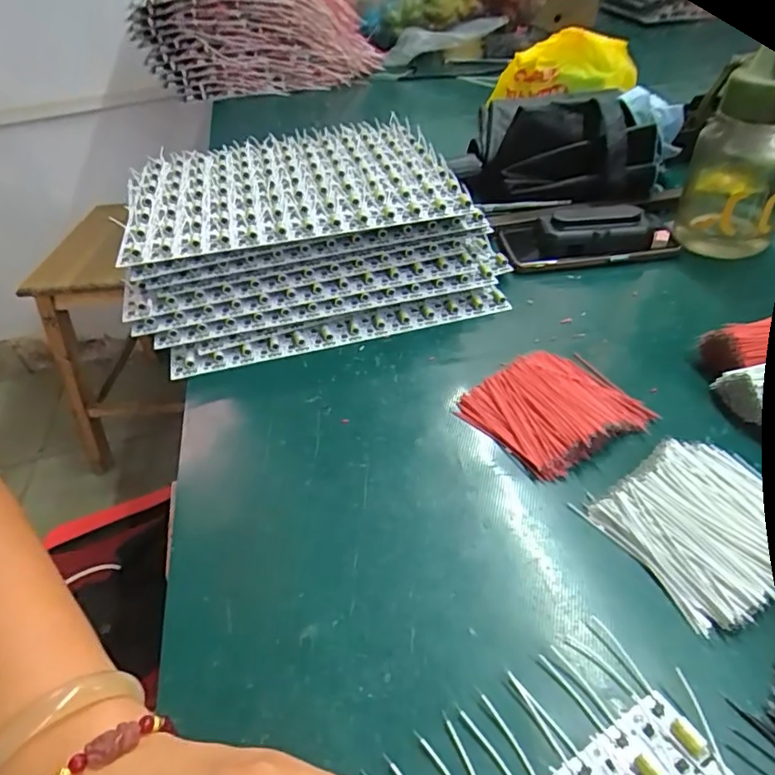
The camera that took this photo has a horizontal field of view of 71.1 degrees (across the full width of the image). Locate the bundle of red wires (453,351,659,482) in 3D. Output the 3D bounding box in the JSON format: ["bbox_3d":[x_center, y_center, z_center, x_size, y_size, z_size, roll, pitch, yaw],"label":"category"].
[{"bbox_3d":[0.116,0.012,0.373,0.107,0.022,0.085,-22,46,-19],"label":"bundle of red wires"}]

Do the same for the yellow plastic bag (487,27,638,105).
[{"bbox_3d":[0.247,-0.445,0.755,0.190,0.074,0.096,4,43,8],"label":"yellow plastic bag"}]

